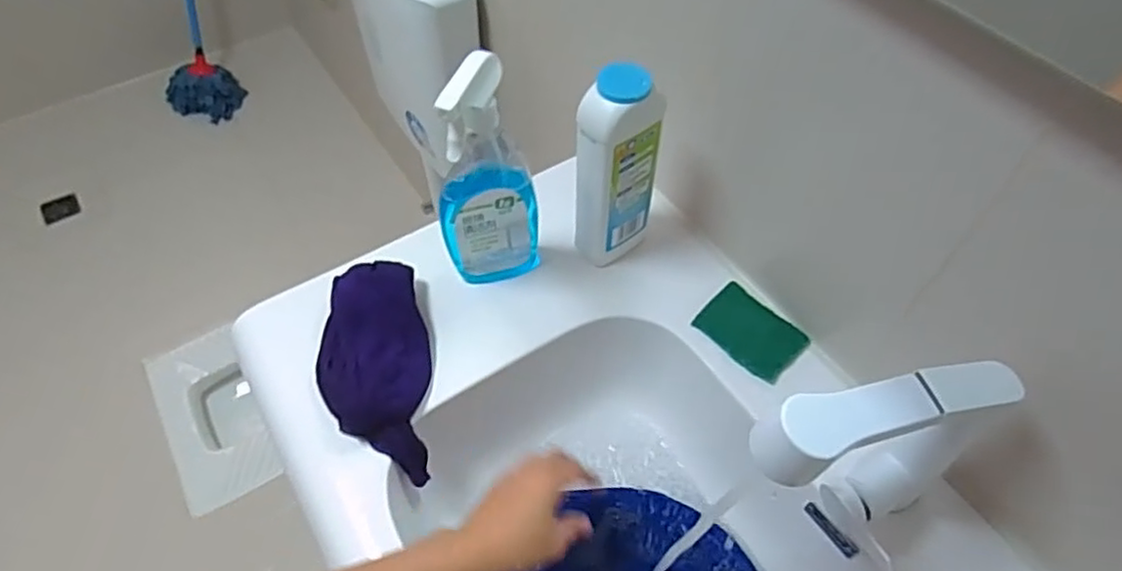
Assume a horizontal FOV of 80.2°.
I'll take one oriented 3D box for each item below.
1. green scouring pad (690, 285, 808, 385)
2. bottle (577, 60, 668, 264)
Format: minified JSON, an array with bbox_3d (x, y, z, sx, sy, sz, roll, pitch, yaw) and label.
[{"bbox_3d":[0.195,0.047,0.684,0.100,0.009,0.075,38,63,24],"label":"green scouring pad"},{"bbox_3d":[0.055,-0.108,0.669,0.078,0.236,0.054,-33,61,-21],"label":"bottle"}]

